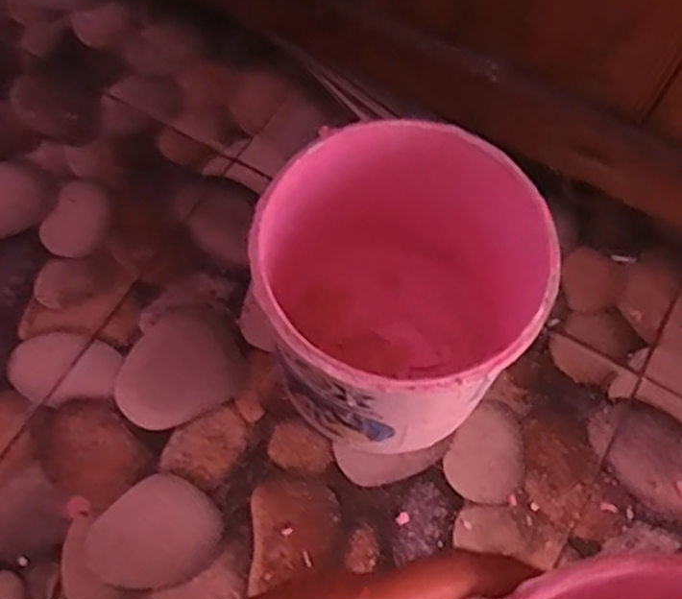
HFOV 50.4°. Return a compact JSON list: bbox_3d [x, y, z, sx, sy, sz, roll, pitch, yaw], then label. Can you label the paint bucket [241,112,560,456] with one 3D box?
[{"bbox_3d":[0.033,0.007,0.507,0.174,0.187,0.174,0,66,0],"label":"paint bucket"}]

